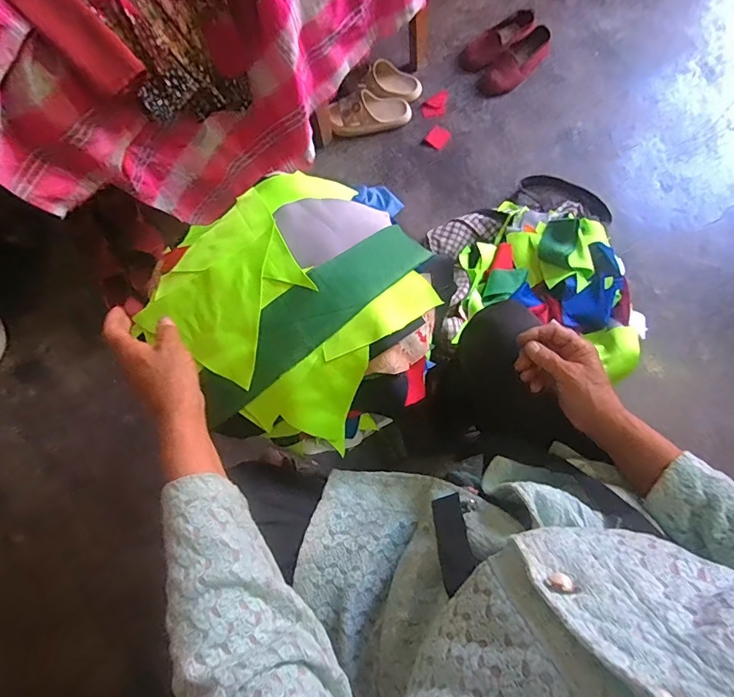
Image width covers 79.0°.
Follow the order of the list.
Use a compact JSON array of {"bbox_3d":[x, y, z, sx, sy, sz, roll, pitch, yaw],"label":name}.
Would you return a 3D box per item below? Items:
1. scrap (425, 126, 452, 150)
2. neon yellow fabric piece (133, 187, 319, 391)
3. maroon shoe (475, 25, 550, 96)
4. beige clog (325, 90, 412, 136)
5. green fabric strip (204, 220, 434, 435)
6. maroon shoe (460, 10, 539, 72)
[{"bbox_3d":[0.184,-0.544,1.143,0.055,0.006,0.058,39,80,14],"label":"scrap"},{"bbox_3d":[-0.157,-0.076,0.530,0.164,0.039,0.201,36,75,12],"label":"neon yellow fabric piece"},{"bbox_3d":[0.386,-0.738,1.150,0.208,0.060,0.078,-39,74,-8],"label":"maroon shoe"},{"bbox_3d":[0.008,-0.607,1.141,0.210,0.065,0.092,-17,73,-1],"label":"beige clog"},{"bbox_3d":[-0.059,-0.038,0.526,0.320,0.063,0.068,-38,74,-7],"label":"green fabric strip"},{"bbox_3d":[0.361,-0.816,1.188,0.216,0.073,0.086,-40,74,-8],"label":"maroon shoe"}]

